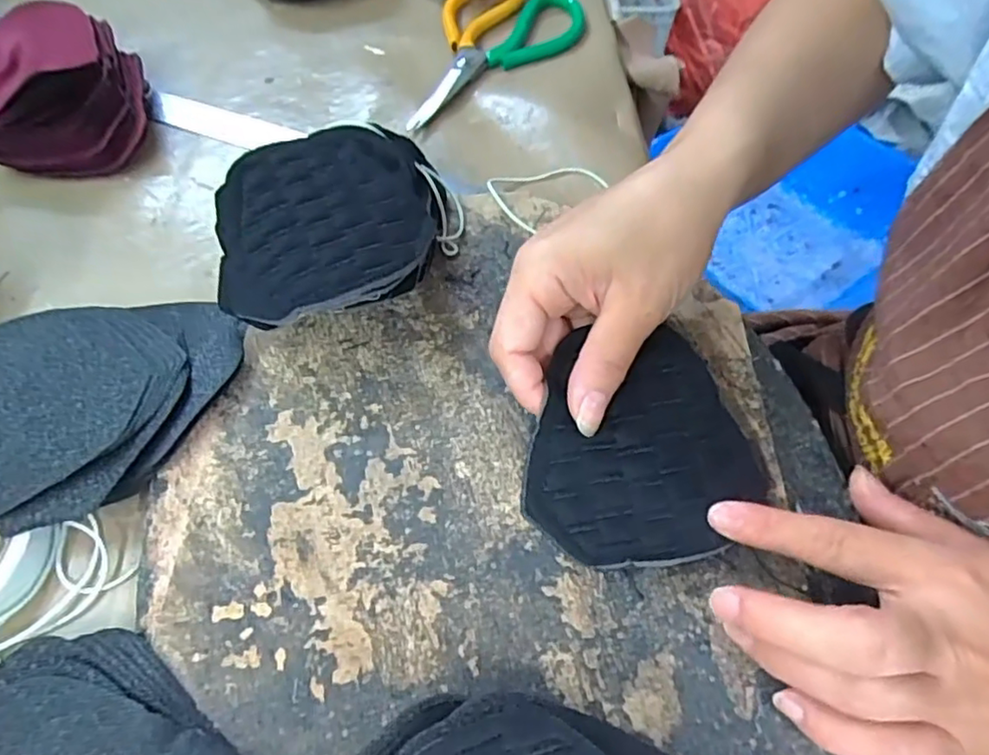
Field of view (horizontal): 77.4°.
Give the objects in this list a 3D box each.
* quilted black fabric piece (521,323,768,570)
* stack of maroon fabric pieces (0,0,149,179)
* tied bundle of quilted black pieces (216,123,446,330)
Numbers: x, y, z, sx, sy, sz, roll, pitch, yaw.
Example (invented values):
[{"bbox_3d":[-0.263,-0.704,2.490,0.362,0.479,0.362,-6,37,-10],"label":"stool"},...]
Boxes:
[{"bbox_3d":[0.063,0.027,0.257,0.098,0.023,0.093,-2,58,-3],"label":"quilted black fabric piece"},{"bbox_3d":[-0.273,-0.178,0.384,0.099,0.049,0.119,-19,61,-14],"label":"stack of maroon fabric pieces"},{"bbox_3d":[-0.078,-0.072,0.310,0.108,0.047,0.118,-9,59,-8],"label":"tied bundle of quilted black pieces"}]

